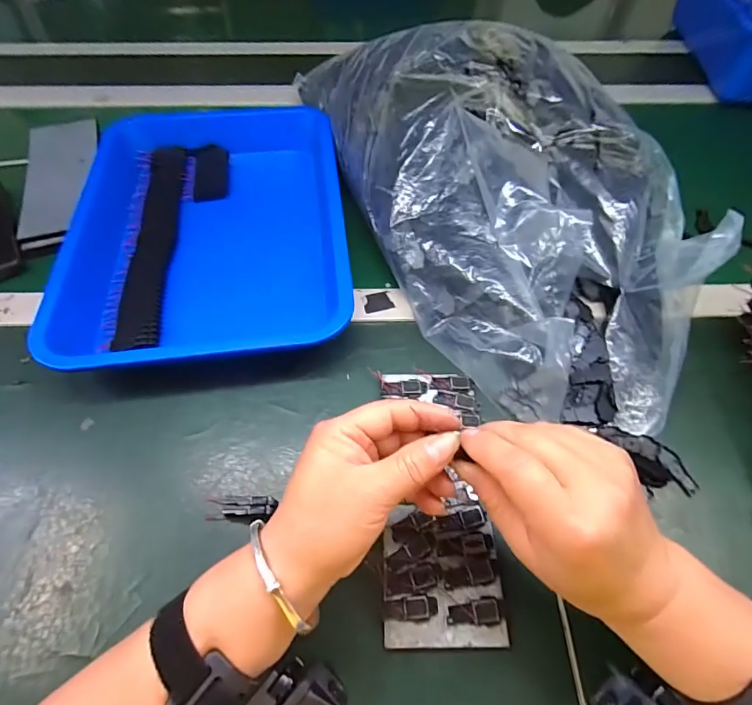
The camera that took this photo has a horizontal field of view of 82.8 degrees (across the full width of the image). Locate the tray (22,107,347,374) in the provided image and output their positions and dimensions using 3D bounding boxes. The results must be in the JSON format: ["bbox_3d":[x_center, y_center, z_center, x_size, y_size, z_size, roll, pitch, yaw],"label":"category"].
[{"bbox_3d":[-0.170,-0.152,0.462,0.262,0.049,0.393,-5,59,-4],"label":"tray"}]

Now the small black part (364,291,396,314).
[{"bbox_3d":[0.002,-0.051,0.421,0.028,0.004,0.021,-12,60,-8],"label":"small black part"}]

